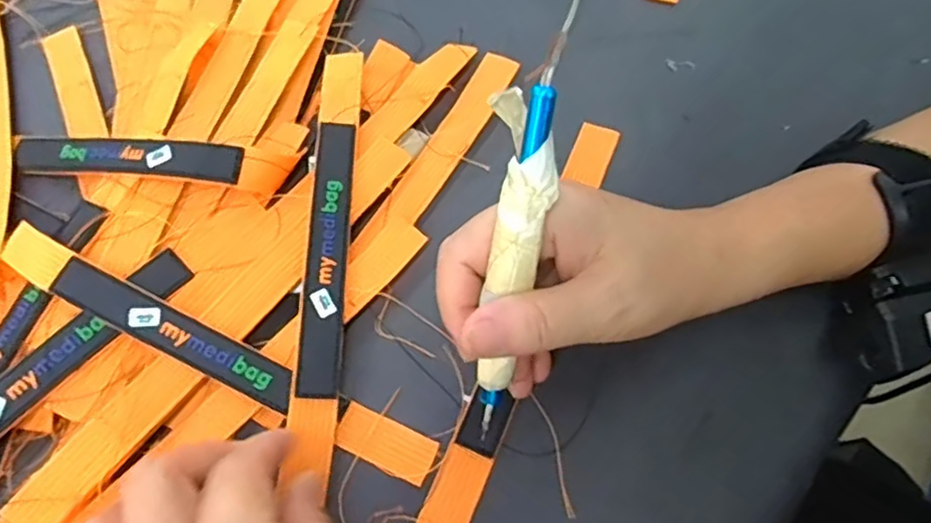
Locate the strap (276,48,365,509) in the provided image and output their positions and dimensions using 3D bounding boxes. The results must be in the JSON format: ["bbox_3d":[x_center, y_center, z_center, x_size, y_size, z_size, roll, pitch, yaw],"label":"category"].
[{"bbox_3d":[-0.064,-0.011,0.301,0.019,0.010,0.206,1,71,-1],"label":"strap"}]

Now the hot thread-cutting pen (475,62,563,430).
[{"bbox_3d":[0.016,0.002,0.233,0.024,0.014,0.134,7,109,2],"label":"hot thread-cutting pen"}]

